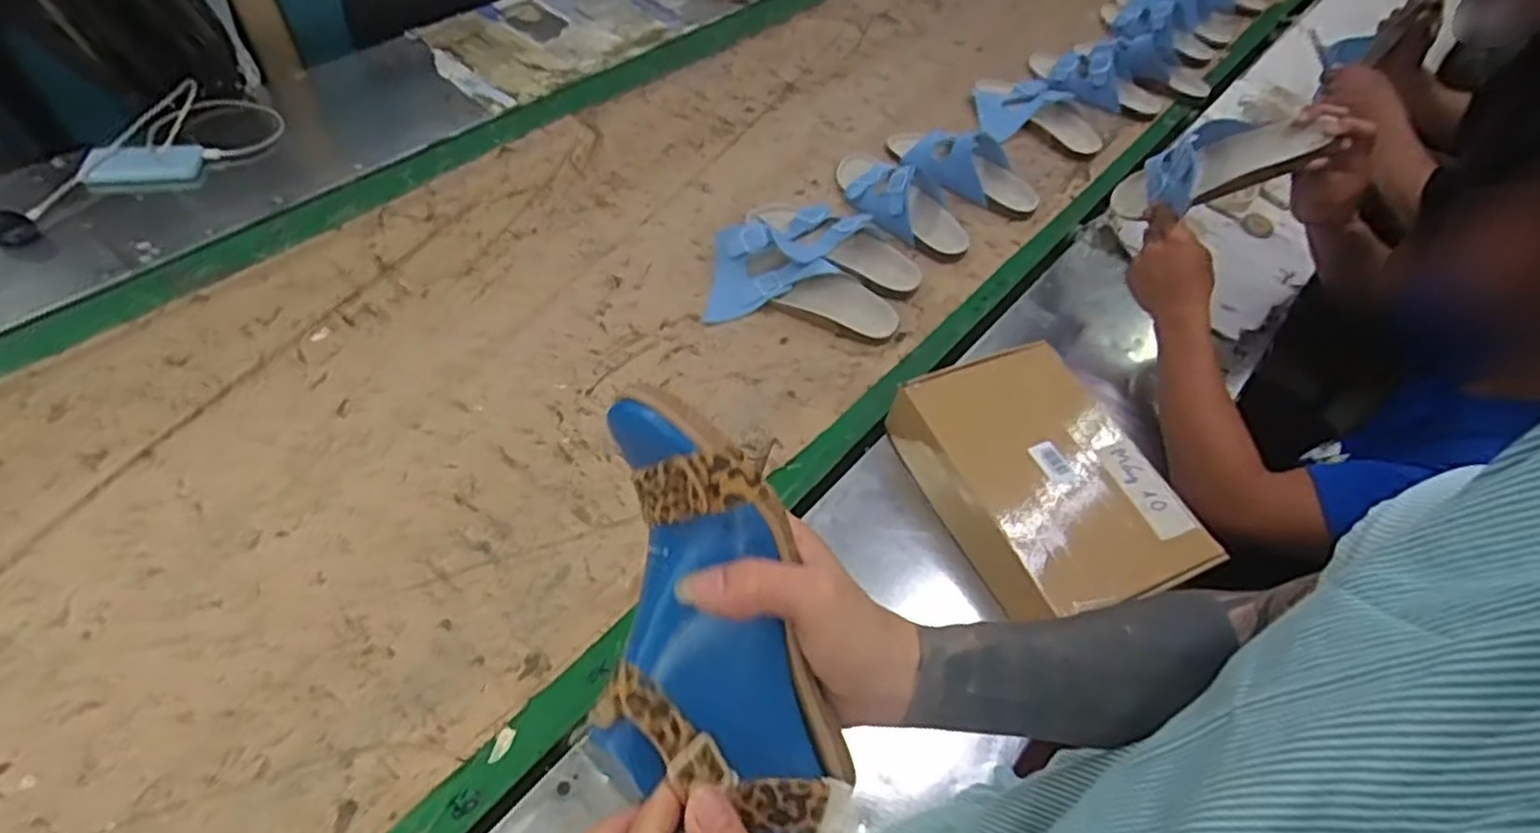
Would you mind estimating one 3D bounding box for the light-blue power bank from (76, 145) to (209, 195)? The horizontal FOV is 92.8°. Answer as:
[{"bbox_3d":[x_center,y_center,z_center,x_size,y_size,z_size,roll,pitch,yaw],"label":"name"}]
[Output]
[{"bbox_3d":[-0.856,-0.339,0.996,0.143,0.024,0.071,-3,53,-8],"label":"light-blue power bank"}]

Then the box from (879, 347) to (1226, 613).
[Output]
[{"bbox_3d":[0.298,0.069,0.782,0.229,0.100,0.281,-15,56,-17],"label":"box"}]

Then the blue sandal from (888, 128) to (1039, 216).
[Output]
[{"bbox_3d":[0.295,-0.387,1.116,0.242,0.059,0.110,19,53,9],"label":"blue sandal"}]

